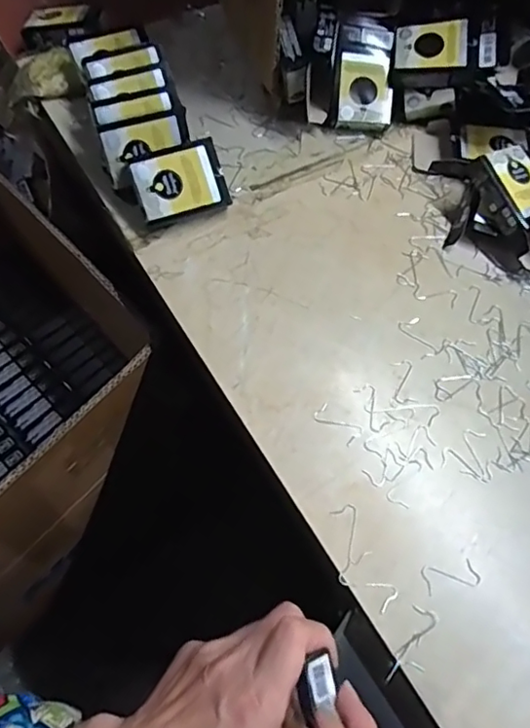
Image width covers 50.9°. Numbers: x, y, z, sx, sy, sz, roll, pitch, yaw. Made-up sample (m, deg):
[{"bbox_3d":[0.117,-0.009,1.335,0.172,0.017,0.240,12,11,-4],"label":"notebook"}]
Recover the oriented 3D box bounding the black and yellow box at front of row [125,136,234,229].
[{"bbox_3d":[-0.070,-0.147,0.452,0.070,0.018,0.054,-22,101,-18],"label":"black and yellow box at front of row"}]

